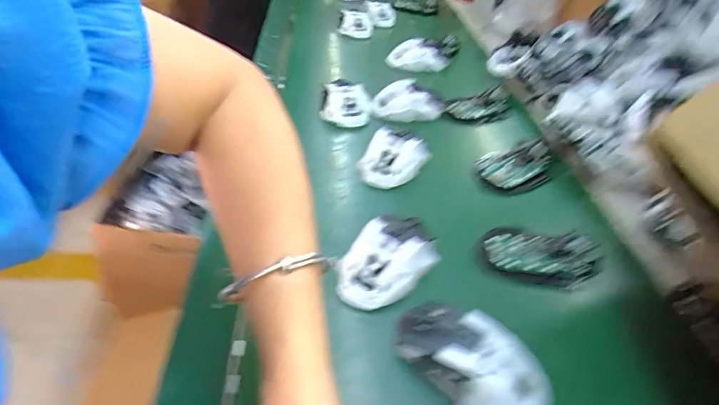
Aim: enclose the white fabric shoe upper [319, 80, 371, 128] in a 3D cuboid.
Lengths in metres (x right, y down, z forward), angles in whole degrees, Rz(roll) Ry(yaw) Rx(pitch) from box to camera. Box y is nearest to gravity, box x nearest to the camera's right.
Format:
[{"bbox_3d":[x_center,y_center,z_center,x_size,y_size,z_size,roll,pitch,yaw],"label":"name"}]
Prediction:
[{"bbox_3d":[-0.021,-0.143,0.634,0.073,0.038,0.076,8,42,1],"label":"white fabric shoe upper"}]

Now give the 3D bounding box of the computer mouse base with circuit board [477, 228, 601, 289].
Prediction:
[{"bbox_3d":[0.180,0.050,0.434,0.110,0.024,0.055,14,42,8],"label":"computer mouse base with circuit board"}]

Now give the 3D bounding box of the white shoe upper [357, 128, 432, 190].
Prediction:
[{"bbox_3d":[0.039,-0.053,0.533,0.073,0.038,0.079,4,42,-3],"label":"white shoe upper"}]

